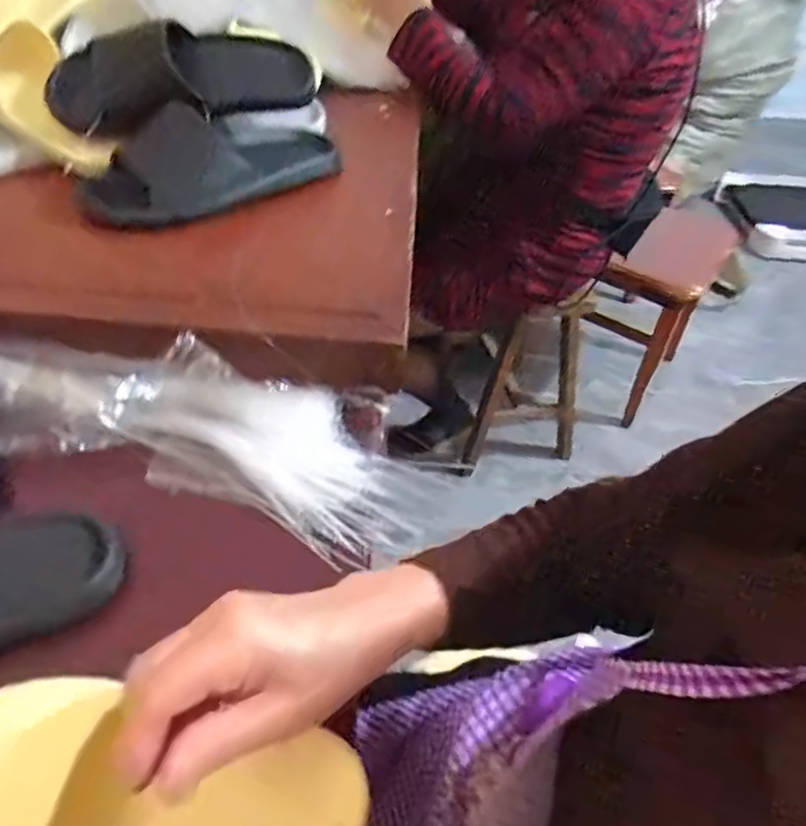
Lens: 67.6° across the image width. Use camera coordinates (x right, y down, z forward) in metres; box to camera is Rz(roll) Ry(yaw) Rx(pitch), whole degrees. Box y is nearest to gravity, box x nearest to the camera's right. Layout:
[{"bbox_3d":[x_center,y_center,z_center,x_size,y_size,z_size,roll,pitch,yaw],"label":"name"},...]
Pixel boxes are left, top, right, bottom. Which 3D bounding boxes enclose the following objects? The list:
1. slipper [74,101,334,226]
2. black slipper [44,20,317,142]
[{"bbox_3d":[-0.199,-0.277,0.654,0.289,0.072,0.088,-27,54,-30],"label":"slipper"},{"bbox_3d":[-0.235,-0.361,0.667,0.282,0.104,0.085,-17,50,-23],"label":"black slipper"}]

